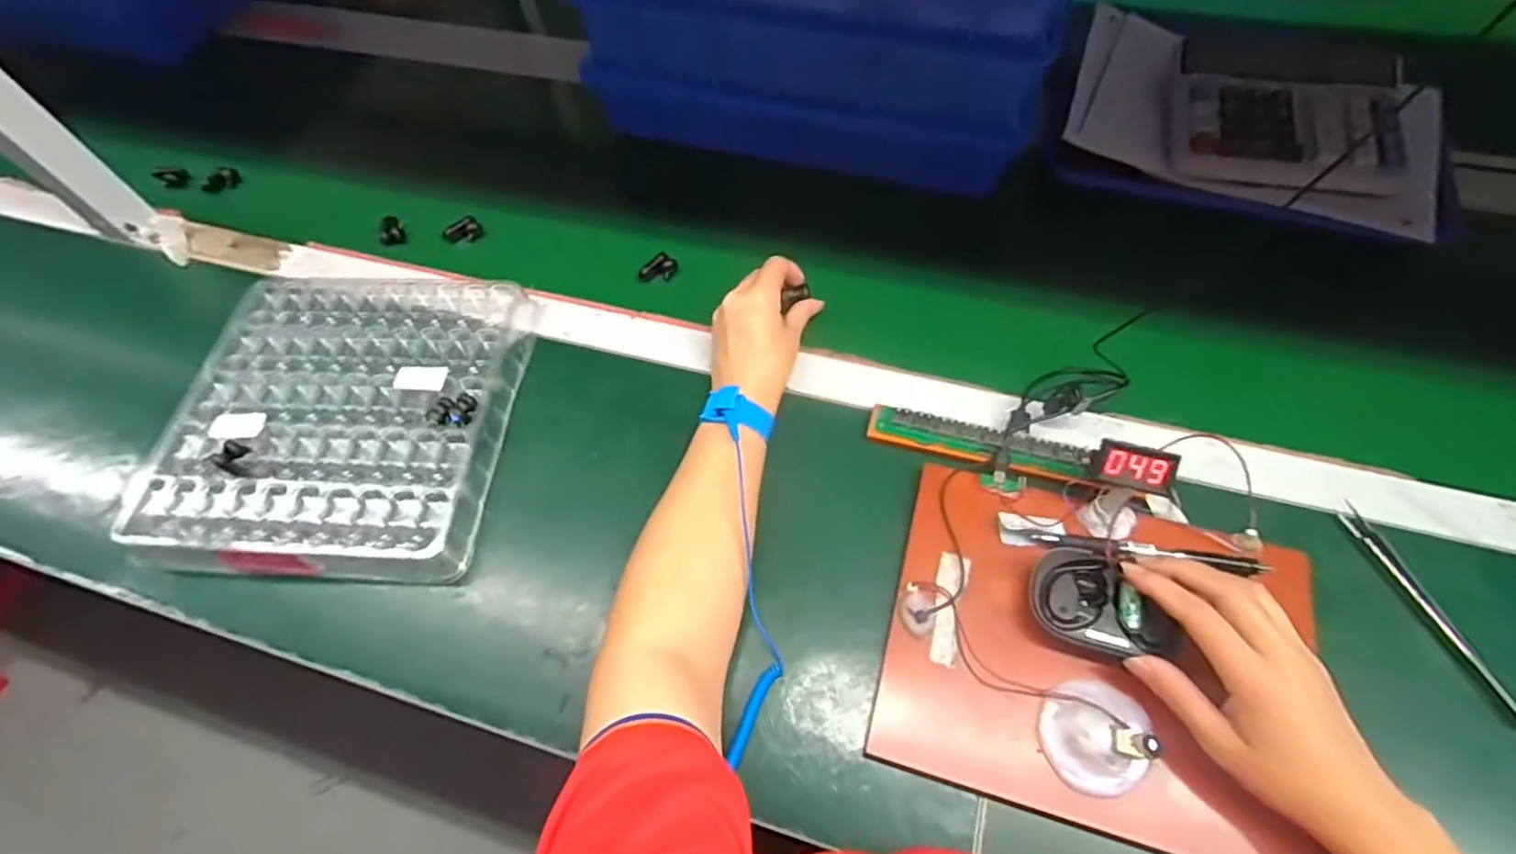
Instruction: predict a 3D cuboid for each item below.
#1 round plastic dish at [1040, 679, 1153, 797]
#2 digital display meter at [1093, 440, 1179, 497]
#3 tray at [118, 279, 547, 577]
[{"bbox_3d":[0.203,0.183,0.393,0.064,0.017,0.059,-1,60,2],"label":"round plastic dish"},{"bbox_3d":[0.248,0.026,0.437,0.047,0.013,0.030,17,92,10],"label":"digital display meter"},{"bbox_3d":[-0.343,-0.010,0.547,0.277,0.040,0.263,1,60,4],"label":"tray"}]

